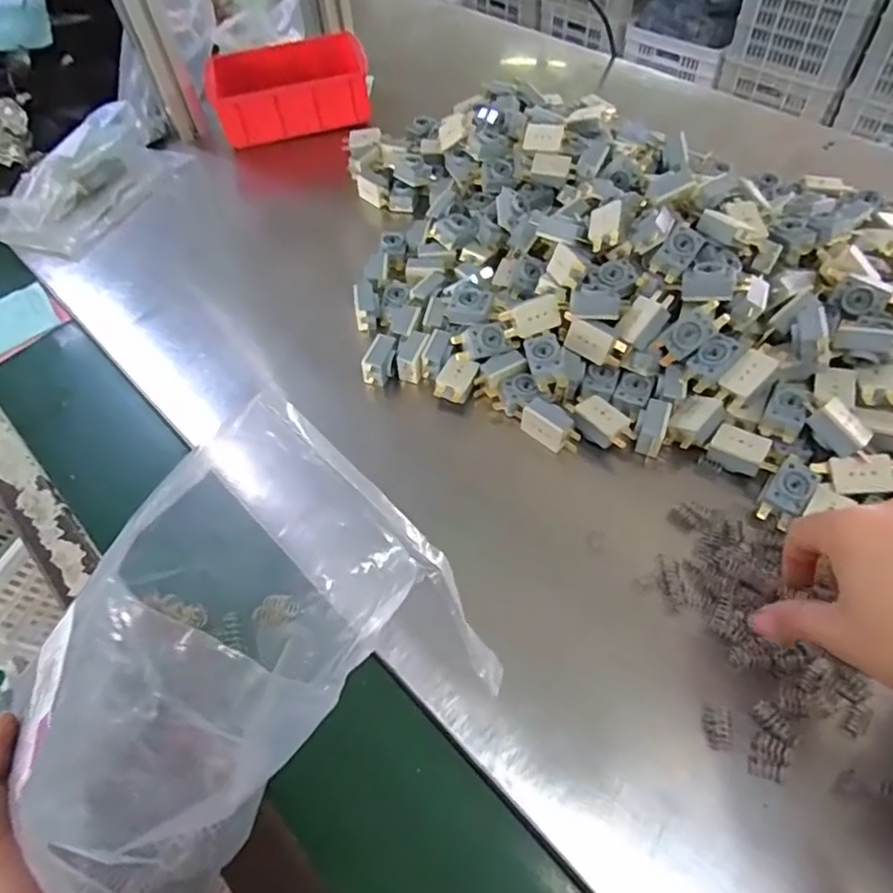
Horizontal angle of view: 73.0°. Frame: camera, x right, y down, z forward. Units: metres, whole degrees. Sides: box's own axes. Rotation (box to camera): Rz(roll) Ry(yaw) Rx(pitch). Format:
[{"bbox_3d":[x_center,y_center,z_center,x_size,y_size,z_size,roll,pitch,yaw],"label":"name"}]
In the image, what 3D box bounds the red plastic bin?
[{"bbox_3d":[-0.205,-0.470,0.794,0.197,0.063,0.142,-16,55,-7],"label":"red plastic bin"}]

